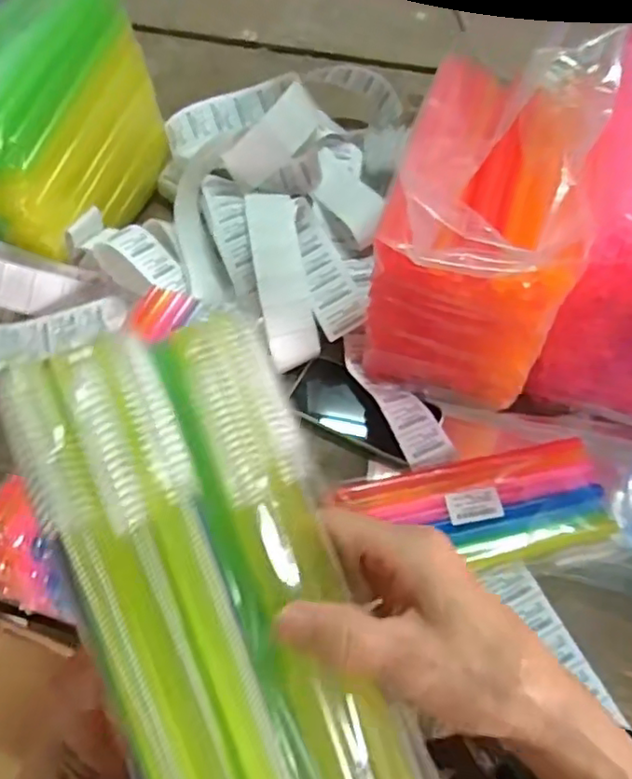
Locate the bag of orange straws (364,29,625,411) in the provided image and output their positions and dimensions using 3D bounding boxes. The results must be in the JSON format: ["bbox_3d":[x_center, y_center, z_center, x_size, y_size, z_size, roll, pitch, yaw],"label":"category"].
[{"bbox_3d":[0.155,-0.153,0.602,0.163,0.252,0.248,13,61,9],"label":"bag of orange straws"}]

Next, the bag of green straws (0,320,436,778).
[{"bbox_3d":[-0.027,0.094,0.238,0.095,0.029,0.242,-19,90,-9],"label":"bag of green straws"}]

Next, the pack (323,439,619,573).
[{"bbox_3d":[0.150,0.114,0.599,0.248,0.026,0.100,-9,60,-4],"label":"pack"}]

